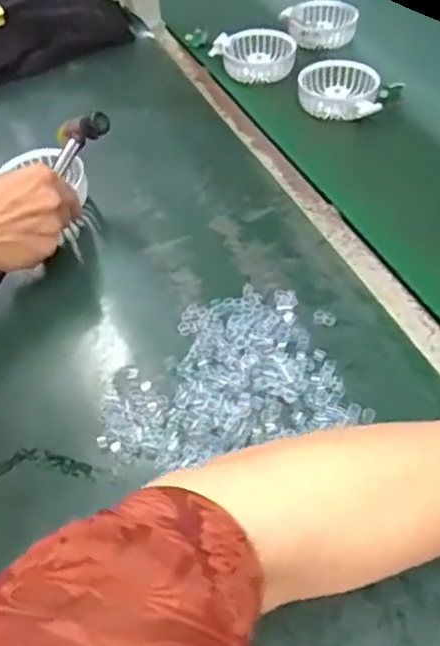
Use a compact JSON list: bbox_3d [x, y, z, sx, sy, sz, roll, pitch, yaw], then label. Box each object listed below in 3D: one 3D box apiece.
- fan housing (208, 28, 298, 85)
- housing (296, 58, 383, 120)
[{"bbox_3d":[0.042,-0.330,0.786,0.100,0.033,0.072,2,50,6],"label":"fan housing"},{"bbox_3d":[0.138,-0.264,0.724,0.094,0.034,0.084,14,53,15],"label":"housing"}]

